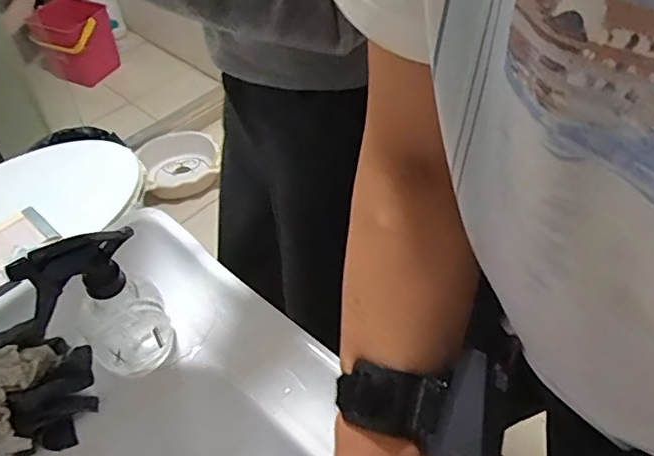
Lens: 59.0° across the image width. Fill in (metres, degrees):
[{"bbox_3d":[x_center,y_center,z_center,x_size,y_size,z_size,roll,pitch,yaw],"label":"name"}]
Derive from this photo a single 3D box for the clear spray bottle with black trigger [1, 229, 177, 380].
[{"bbox_3d":[-0.186,0.054,0.470,0.087,0.146,0.071,-26,51,-20],"label":"clear spray bottle with black trigger"}]

